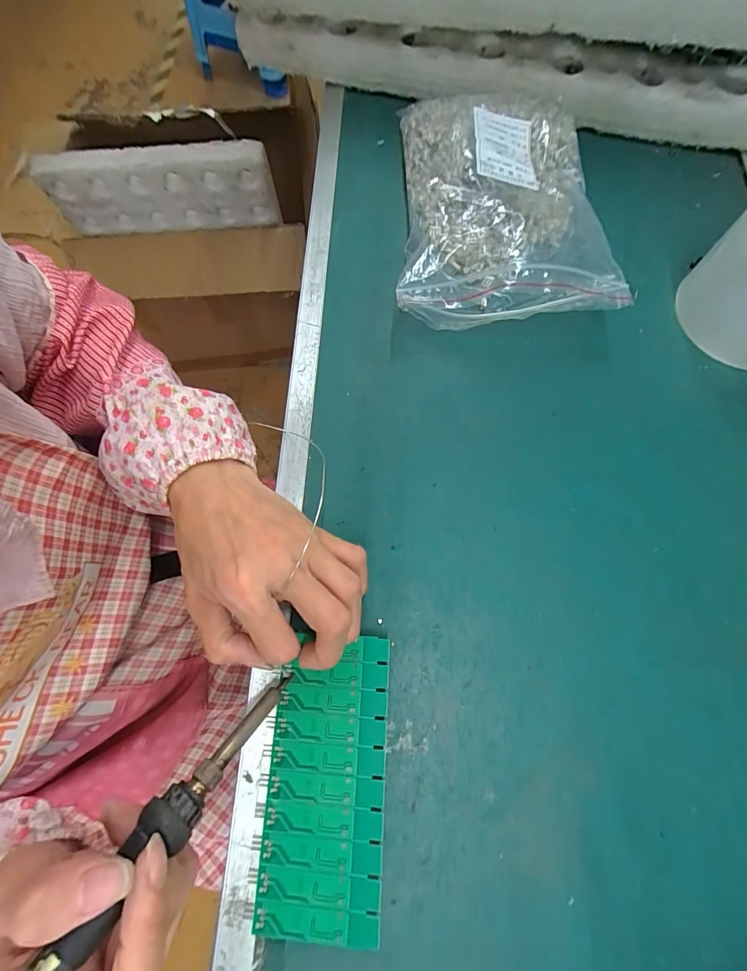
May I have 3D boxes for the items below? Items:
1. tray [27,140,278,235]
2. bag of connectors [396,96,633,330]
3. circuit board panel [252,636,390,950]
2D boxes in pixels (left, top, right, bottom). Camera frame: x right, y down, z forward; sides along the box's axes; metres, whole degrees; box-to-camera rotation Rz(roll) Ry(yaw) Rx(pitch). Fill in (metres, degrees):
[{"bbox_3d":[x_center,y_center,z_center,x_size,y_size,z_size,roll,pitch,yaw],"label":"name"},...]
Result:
[{"bbox_3d":[-0.371,-0.519,0.698,0.386,0.137,0.043,-4,73,-1],"label":"tray"},{"bbox_3d":[0.101,-0.237,0.318,0.162,0.047,0.235,0,72,-1],"label":"bag of connectors"},{"bbox_3d":[-0.025,0.156,0.209,0.062,0.004,0.134,1,72,5],"label":"circuit board panel"}]

